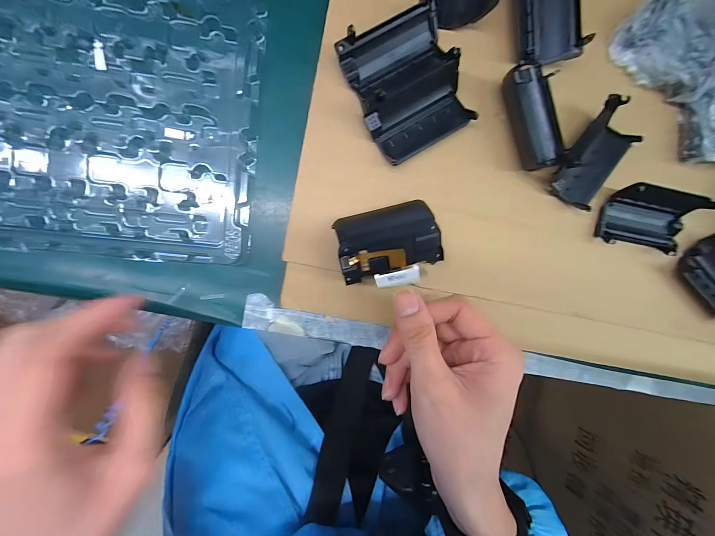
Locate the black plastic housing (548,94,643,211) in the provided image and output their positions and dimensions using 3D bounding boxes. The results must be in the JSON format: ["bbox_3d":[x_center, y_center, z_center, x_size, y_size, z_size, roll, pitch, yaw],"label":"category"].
[{"bbox_3d":[0.178,-0.083,0.233,0.043,0.034,0.070,36,87,-7],"label":"black plastic housing"}]

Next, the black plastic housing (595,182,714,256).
[{"bbox_3d":[0.231,-0.039,0.243,0.070,0.035,0.048,3,91,-8],"label":"black plastic housing"}]

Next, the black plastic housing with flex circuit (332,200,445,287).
[{"bbox_3d":[0.022,-0.014,0.223,0.069,0.036,0.055,-14,93,-7],"label":"black plastic housing with flex circuit"}]

